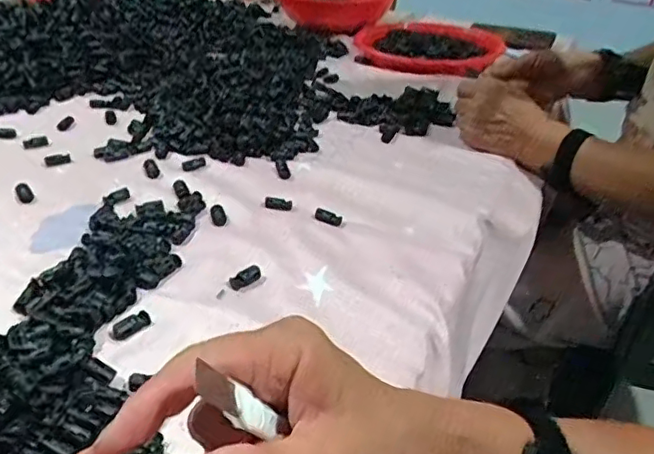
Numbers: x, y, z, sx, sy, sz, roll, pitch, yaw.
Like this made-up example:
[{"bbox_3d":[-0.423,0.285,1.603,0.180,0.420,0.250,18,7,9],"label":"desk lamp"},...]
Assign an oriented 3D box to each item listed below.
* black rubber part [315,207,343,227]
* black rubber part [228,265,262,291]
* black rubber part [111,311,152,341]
[{"bbox_3d":[0.002,-0.010,0.589,0.029,0.008,0.012,22,40,23],"label":"black rubber part"},{"bbox_3d":[-0.069,0.042,0.501,0.014,0.007,0.031,29,42,34],"label":"black rubber part"},{"bbox_3d":[-0.148,0.074,0.445,0.030,0.006,0.014,-25,42,-34],"label":"black rubber part"}]

